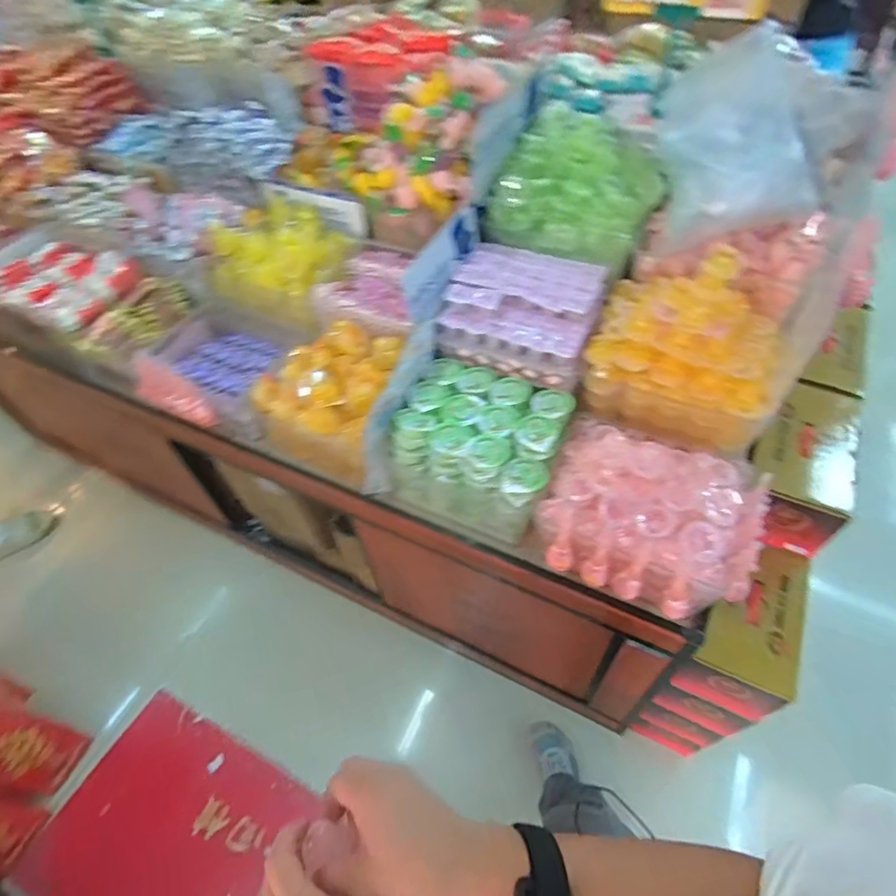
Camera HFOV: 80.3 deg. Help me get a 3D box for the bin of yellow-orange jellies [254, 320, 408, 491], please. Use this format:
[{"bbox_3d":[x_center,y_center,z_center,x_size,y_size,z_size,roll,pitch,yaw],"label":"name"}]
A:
[{"bbox_3d":[-0.214,-0.098,1.055,0.292,0.191,0.241,23,57,21],"label":"bin of yellow-orange jellies"}]

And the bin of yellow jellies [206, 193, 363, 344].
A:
[{"bbox_3d":[-0.382,-0.422,1.239,0.309,0.193,0.260,20,56,19],"label":"bin of yellow jellies"}]

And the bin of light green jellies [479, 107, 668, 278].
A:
[{"bbox_3d":[0.246,-0.502,1.015,0.292,0.173,0.236,24,58,22],"label":"bin of light green jellies"}]

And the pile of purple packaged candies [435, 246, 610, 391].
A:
[{"bbox_3d":[0.140,-0.259,1.004,0.275,0.094,0.244,17,55,17],"label":"pile of purple packaged candies"}]

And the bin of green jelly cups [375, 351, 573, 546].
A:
[{"bbox_3d":[0.057,0.005,0.979,0.286,0.173,0.251,19,56,19],"label":"bin of green jelly cups"}]

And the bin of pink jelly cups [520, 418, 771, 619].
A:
[{"bbox_3d":[0.312,0.096,0.835,0.306,0.172,0.256,20,56,19],"label":"bin of pink jelly cups"}]

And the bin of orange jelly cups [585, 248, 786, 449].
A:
[{"bbox_3d":[0.399,-0.187,0.884,0.295,0.210,0.243,22,57,21],"label":"bin of orange jelly cups"}]

